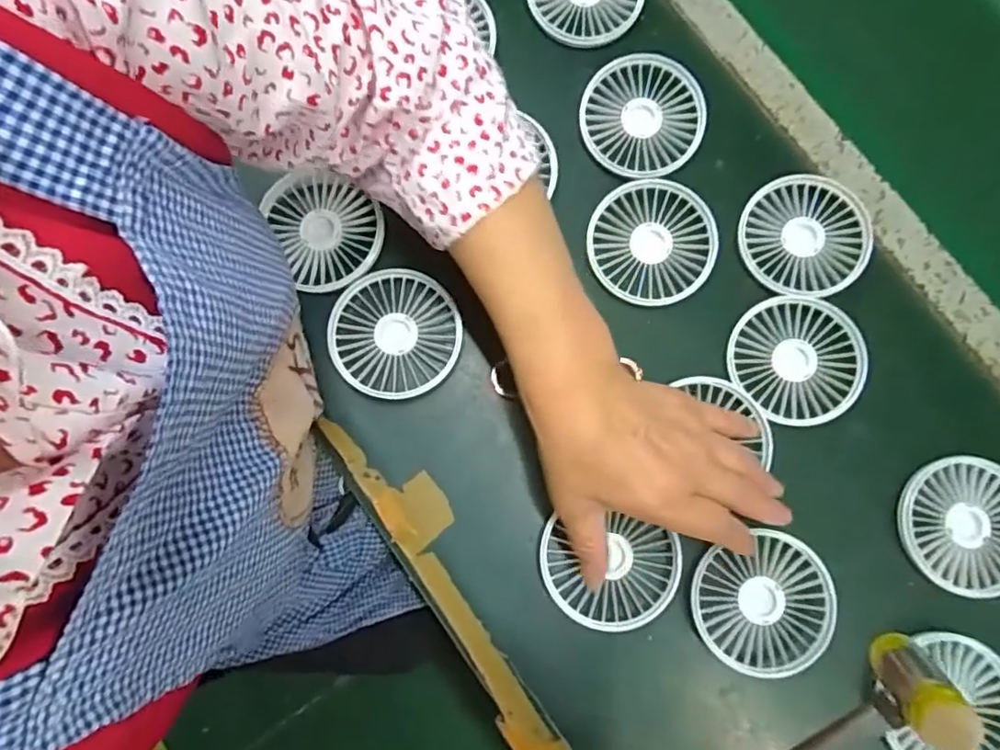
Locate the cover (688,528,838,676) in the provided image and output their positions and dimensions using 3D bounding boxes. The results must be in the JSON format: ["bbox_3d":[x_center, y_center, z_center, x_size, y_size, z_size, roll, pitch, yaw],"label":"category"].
[{"bbox_3d":[0.169,0.146,0.395,0.087,0.005,0.081,-23,79,-4],"label":"cover"}]

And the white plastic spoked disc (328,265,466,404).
[{"bbox_3d":[-0.072,-0.028,0.428,0.085,0.016,0.086,0,80,-1],"label":"white plastic spoked disc"}]

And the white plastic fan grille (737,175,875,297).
[{"bbox_3d":[0.219,-0.099,0.443,0.090,0.009,0.086,5,80,0],"label":"white plastic fan grille"}]

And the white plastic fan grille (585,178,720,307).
[{"bbox_3d":[0.108,-0.095,0.441,0.091,0.010,0.086,-36,82,-7],"label":"white plastic fan grille"}]

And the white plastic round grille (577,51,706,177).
[{"bbox_3d":[0.104,-0.189,0.455,0.088,0.019,0.087,0,80,-1],"label":"white plastic round grille"}]

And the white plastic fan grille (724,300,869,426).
[{"bbox_3d":[0.205,-0.010,0.426,0.088,0.006,0.086,0,80,-1],"label":"white plastic fan grille"}]

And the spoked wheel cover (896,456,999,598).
[{"bbox_3d":[0.312,0.099,0.410,0.090,0.008,0.086,-6,80,-2],"label":"spoked wheel cover"}]

